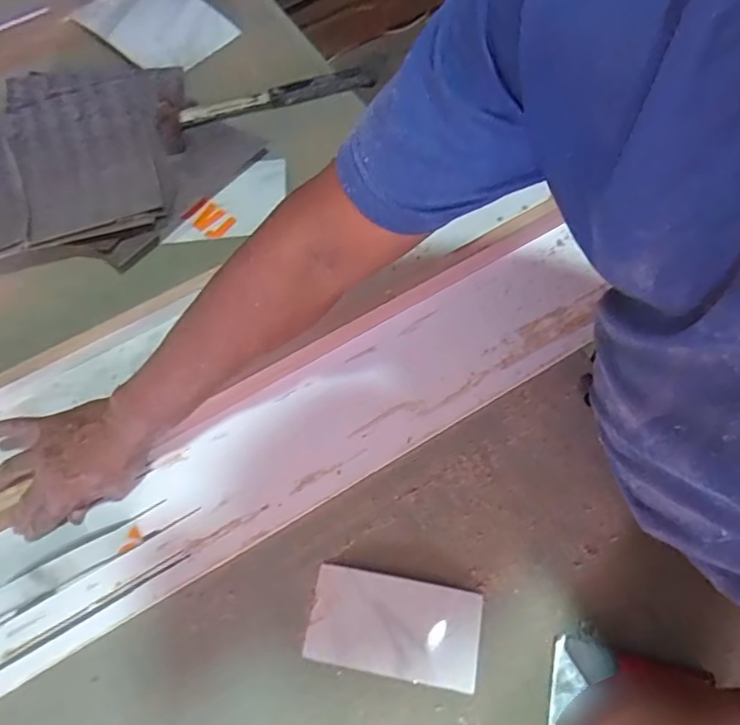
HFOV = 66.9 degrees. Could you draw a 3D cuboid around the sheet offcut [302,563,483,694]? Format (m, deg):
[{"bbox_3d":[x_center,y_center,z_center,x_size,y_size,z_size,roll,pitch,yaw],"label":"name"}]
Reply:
[{"bbox_3d":[0.022,0.235,0.500,0.149,0.004,0.079,8,65,7],"label":"sheet offcut"}]

